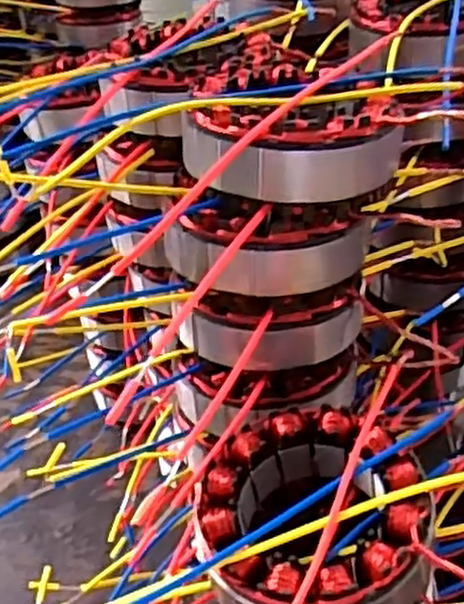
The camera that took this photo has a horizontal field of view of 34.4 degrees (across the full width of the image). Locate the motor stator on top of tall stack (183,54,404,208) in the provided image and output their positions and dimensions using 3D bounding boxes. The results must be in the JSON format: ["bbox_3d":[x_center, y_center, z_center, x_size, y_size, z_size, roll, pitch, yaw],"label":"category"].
[{"bbox_3d":[0.023,-0.074,0.307,0.085,0.038,0.090,-2,35,3],"label":"motor stator on top of tall stack"}]

